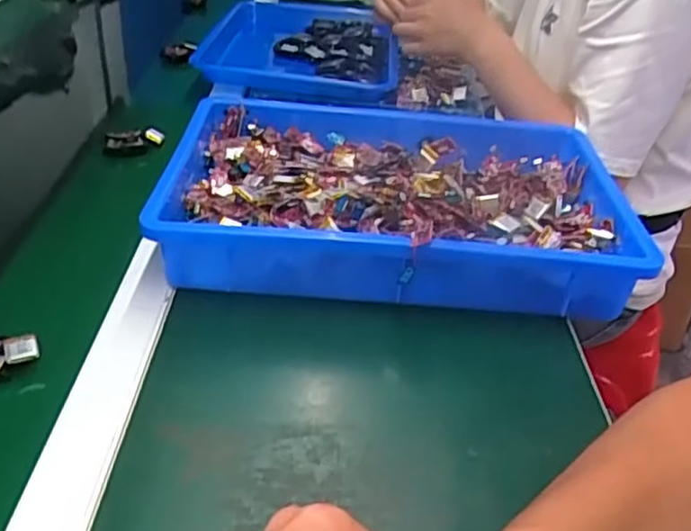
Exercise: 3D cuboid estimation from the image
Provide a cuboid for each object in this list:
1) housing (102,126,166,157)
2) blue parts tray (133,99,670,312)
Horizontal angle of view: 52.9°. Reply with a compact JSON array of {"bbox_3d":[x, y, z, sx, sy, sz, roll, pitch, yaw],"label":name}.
[{"bbox_3d":[-0.224,-0.132,0.737,0.063,0.022,0.018,-11,34,-23],"label":"housing"},{"bbox_3d":[0.040,-0.058,0.607,0.381,0.071,0.255,4,34,0],"label":"blue parts tray"}]

